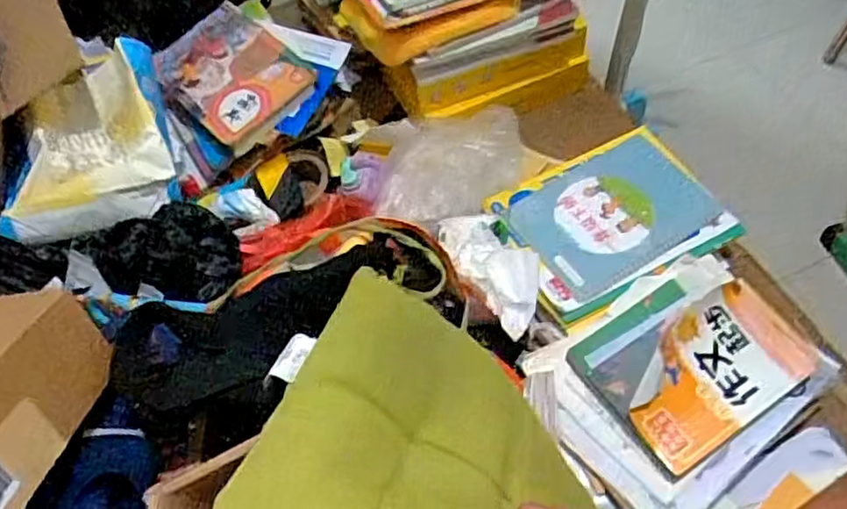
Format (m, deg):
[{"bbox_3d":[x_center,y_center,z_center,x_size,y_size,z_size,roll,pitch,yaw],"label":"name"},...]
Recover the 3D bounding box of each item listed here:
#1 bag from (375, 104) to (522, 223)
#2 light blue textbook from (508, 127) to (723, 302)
[{"bbox_3d":[0.033,-0.132,0.955,0.214,0.069,0.229,-2,58,4],"label":"bag"},{"bbox_3d":[0.263,-0.065,0.929,0.267,0.019,0.179,-30,63,-16],"label":"light blue textbook"}]

